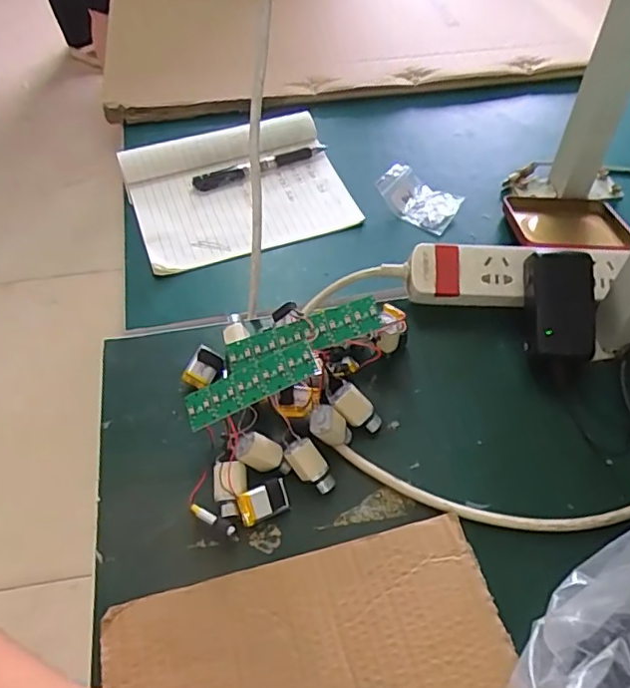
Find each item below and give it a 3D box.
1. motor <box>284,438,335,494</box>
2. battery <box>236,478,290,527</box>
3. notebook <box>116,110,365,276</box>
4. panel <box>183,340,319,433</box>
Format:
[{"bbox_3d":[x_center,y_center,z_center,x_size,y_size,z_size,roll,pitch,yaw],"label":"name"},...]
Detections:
[{"bbox_3d":[-0.004,0.079,0.377,0.019,0.015,0.039,-39,100,-14],"label":"motor"},{"bbox_3d":[-0.032,0.099,0.363,0.033,0.008,0.021,-19,86,-23],"label":"battery"},{"bbox_3d":[-0.073,-0.151,0.553,0.196,0.034,0.150,-18,54,-13],"label":"notebook"},{"bbox_3d":[-0.042,0.026,0.374,0.089,0.006,0.026,-27,64,3],"label":"panel"}]

